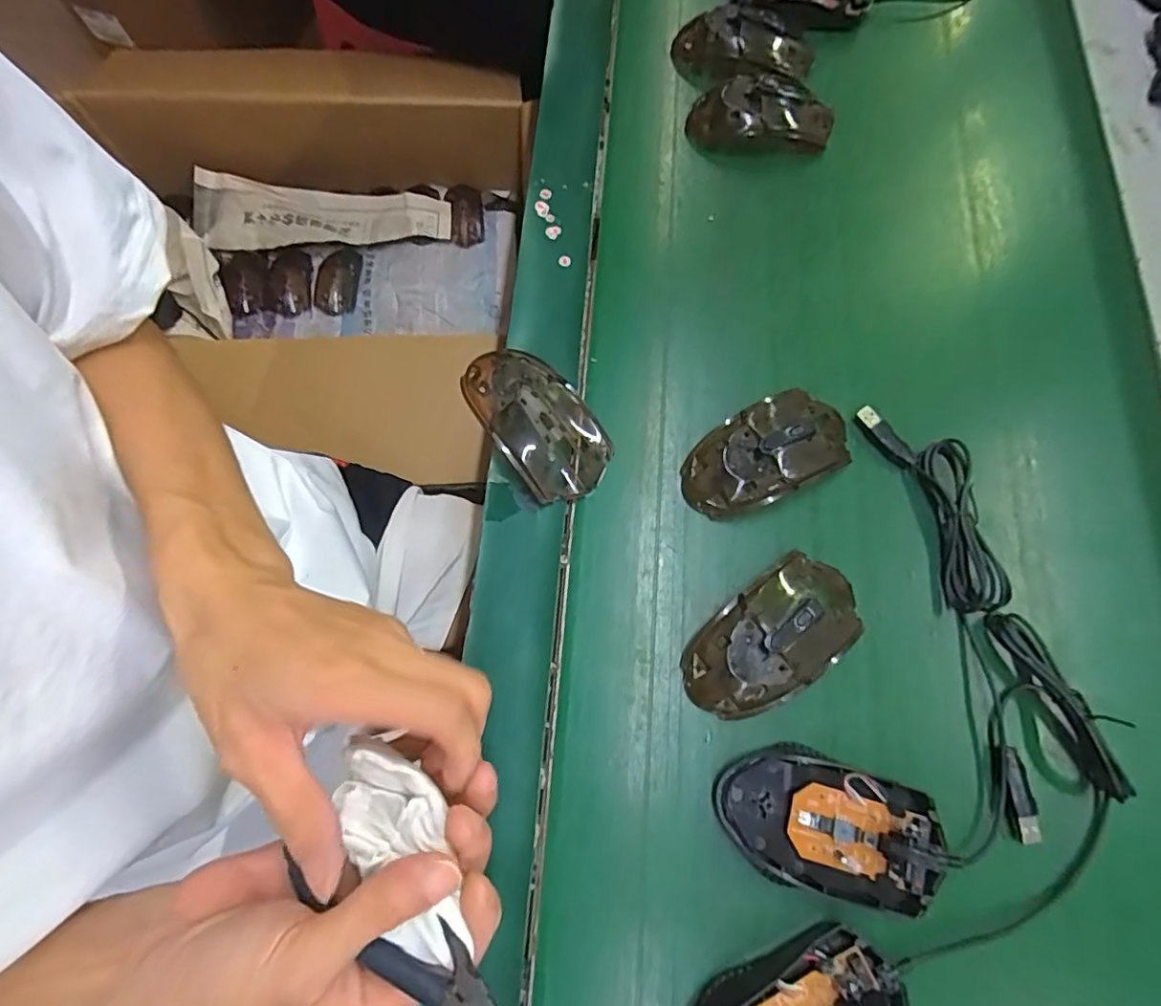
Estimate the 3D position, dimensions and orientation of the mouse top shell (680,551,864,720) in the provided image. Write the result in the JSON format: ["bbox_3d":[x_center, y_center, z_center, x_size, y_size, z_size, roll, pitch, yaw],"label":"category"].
[{"bbox_3d":[0.108,0.075,0.315,0.106,0.029,0.057,-33,76,-11],"label":"mouse top shell"}]

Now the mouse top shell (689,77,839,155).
[{"bbox_3d":[0.137,-0.291,0.423,0.107,0.030,0.053,-6,73,-3],"label":"mouse top shell"}]

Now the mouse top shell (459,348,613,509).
[{"bbox_3d":[-0.027,-0.052,0.350,0.059,0.031,0.105,-38,77,-12],"label":"mouse top shell"}]

